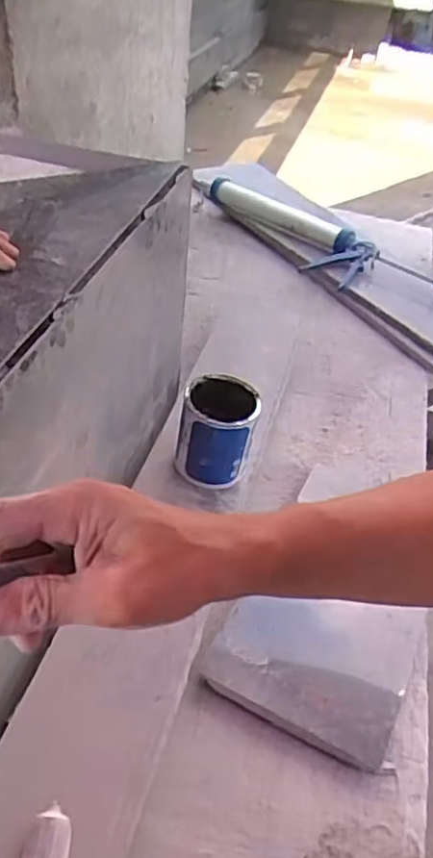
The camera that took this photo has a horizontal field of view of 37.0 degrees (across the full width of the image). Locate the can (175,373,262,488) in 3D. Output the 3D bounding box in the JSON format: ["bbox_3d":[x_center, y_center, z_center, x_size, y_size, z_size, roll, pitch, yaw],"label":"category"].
[{"bbox_3d":[0.000,0.005,0.874,0.100,0.117,0.099,4,41,-3],"label":"can"}]

